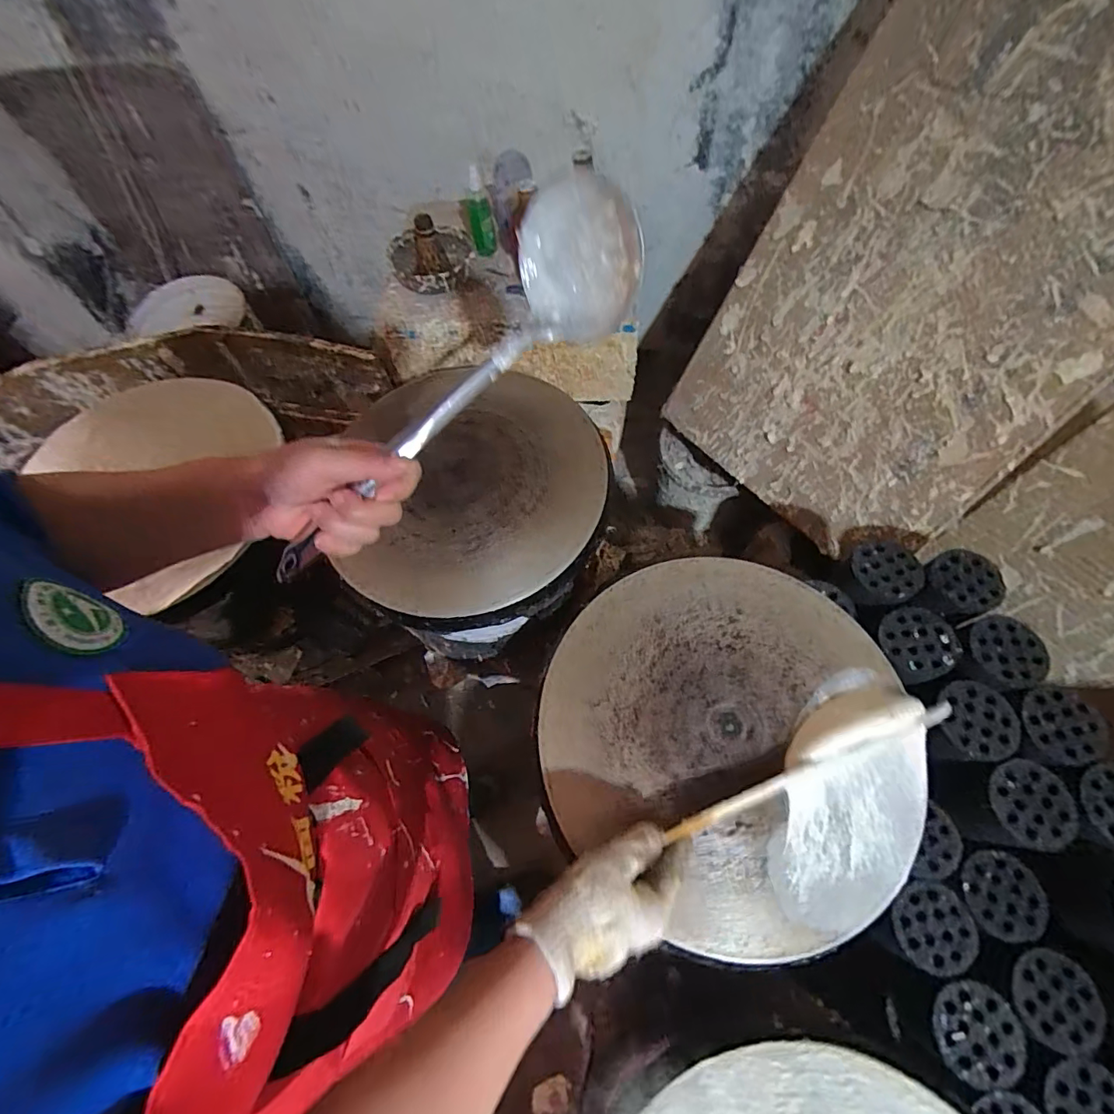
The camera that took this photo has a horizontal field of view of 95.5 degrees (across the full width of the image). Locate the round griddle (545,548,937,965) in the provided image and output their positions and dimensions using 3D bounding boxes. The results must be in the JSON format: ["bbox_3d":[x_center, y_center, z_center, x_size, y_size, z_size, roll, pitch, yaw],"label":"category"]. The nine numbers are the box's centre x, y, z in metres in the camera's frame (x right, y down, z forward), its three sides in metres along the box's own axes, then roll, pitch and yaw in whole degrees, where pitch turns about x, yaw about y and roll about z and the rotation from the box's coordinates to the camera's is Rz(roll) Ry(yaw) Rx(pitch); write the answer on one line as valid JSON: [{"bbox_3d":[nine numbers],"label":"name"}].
[{"bbox_3d":[0.179,0.174,0.522,0.365,0.023,0.356,-1,66,3],"label":"round griddle"}]

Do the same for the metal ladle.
[{"bbox_3d":[-0.075,-0.106,0.349,0.328,0.058,0.084,-43,69,7],"label":"metal ladle"}]

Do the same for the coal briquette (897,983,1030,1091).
[{"bbox_3d":[0.497,0.578,0.625,0.098,0.084,0.098,-1,66,3],"label":"coal briquette"}]

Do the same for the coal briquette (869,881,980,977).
[{"bbox_3d":[0.478,0.482,0.664,0.093,0.072,0.100,-1,66,3],"label":"coal briquette"}]

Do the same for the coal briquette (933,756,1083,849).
[{"bbox_3d":[0.568,0.319,0.649,0.116,0.084,0.101,-9,66,0],"label":"coal briquette"}]

